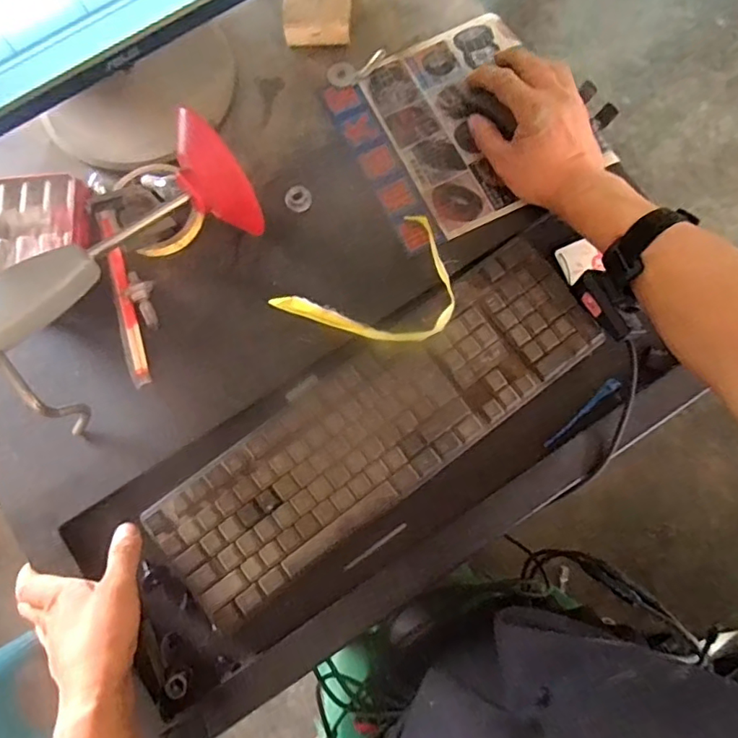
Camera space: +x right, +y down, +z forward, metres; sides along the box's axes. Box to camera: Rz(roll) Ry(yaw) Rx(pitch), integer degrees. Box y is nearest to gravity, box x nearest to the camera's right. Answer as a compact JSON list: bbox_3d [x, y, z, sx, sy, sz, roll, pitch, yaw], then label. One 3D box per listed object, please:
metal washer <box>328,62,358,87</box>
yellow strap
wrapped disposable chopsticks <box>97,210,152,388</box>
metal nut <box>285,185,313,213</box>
[{"bbox_3d":[-0.027,-0.302,0.535,0.028,0.004,0.028,0,80,0],"label":"metal washer"},{"bbox_3d":[0.009,-0.062,0.476,0.158,0.014,0.106,-33,81,-5],"label":"yellow strap"},{"bbox_3d":[-0.227,-0.066,0.485,0.018,0.012,0.170,-15,80,-2],"label":"wrapped disposable chopsticks"},{"bbox_3d":[-0.068,-0.164,0.502,0.025,0.007,0.026,0,80,0],"label":"metal nut"}]

